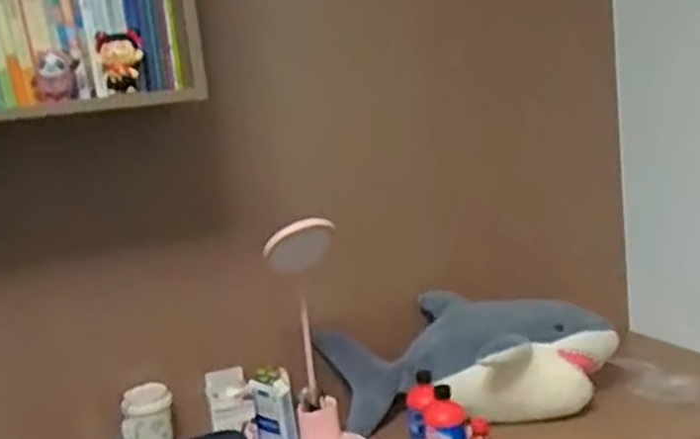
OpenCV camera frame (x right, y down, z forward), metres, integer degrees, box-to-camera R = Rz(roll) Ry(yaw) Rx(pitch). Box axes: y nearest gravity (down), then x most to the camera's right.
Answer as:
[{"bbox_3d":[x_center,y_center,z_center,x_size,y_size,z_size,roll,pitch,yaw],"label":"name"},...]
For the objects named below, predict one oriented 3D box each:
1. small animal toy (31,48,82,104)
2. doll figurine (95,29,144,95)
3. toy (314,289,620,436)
[{"bbox_3d":[-0.437,-0.213,1.087,0.067,0.074,0.059,-10,10,-20],"label":"small animal toy"},{"bbox_3d":[-0.345,-0.239,1.111,0.063,0.091,0.066,-9,10,-16],"label":"doll figurine"},{"bbox_3d":[0.232,0.281,1.447,0.550,0.198,0.221,-3,10,19],"label":"toy"}]

